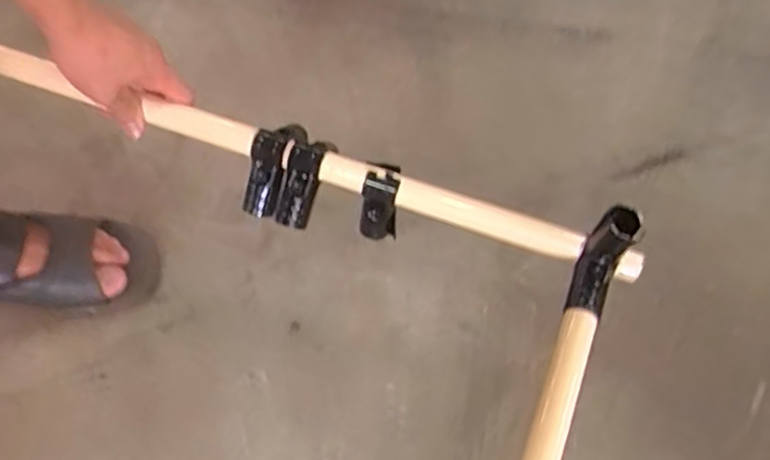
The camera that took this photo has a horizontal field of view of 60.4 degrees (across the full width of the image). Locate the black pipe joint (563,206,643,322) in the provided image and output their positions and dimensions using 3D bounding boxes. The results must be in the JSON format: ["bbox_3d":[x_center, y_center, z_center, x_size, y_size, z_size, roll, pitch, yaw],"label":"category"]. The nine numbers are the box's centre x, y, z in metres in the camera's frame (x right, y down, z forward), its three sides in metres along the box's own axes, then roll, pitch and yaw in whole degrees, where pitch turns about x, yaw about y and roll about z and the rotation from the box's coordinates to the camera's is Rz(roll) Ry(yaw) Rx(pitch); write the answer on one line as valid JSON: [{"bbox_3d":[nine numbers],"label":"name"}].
[{"bbox_3d":[0.186,0.030,0.571,0.033,0.080,0.077,24,63,13],"label":"black pipe joint"}]

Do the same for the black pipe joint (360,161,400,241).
[{"bbox_3d":[-0.005,-0.026,0.634,0.034,0.079,0.040,4,60,3],"label":"black pipe joint"}]

